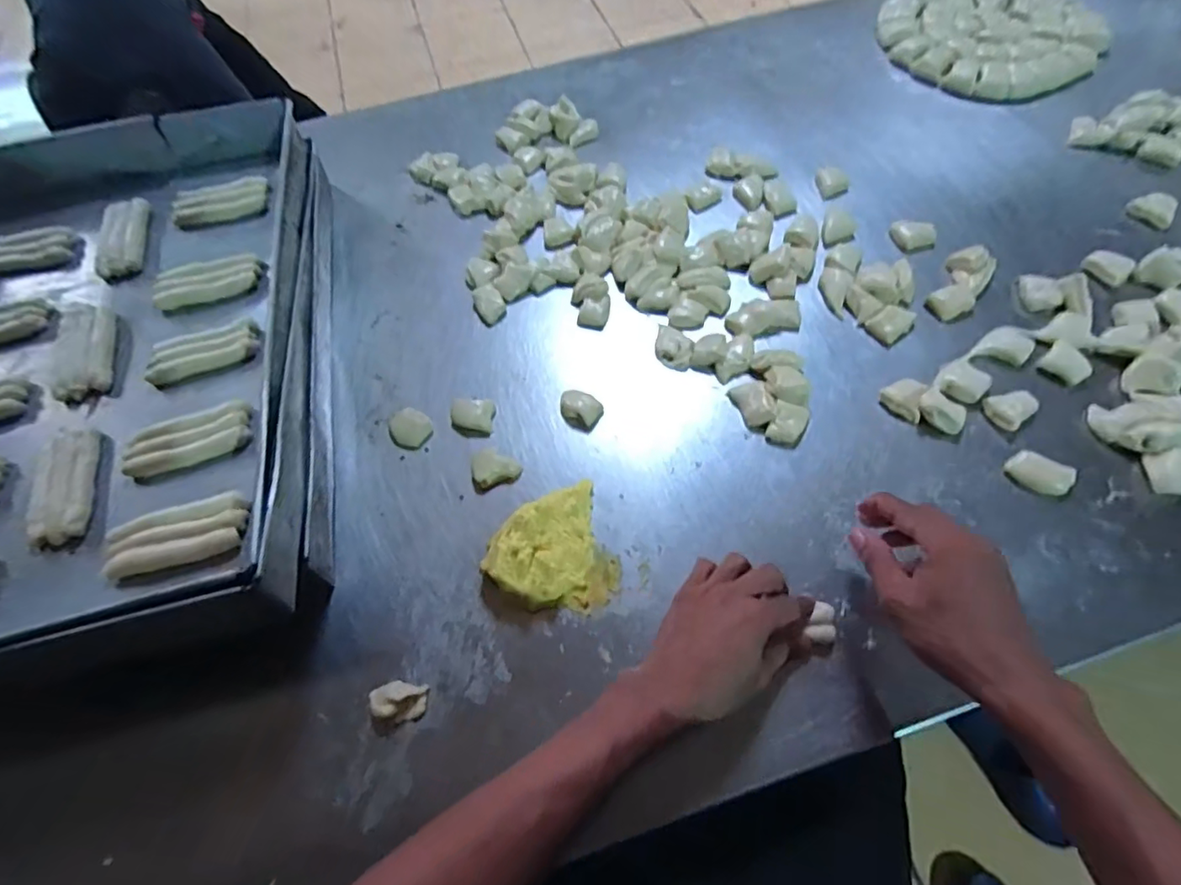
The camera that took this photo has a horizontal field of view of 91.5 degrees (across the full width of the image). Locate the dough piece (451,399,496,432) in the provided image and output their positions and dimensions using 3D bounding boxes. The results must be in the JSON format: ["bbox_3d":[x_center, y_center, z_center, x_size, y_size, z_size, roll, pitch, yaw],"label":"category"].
[{"bbox_3d":[-0.119,-0.031,0.583,0.041,0.015,0.037,3,59,6],"label":"dough piece"}]

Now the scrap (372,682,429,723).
[{"bbox_3d":[-0.150,0.201,0.447,0.042,0.017,0.027,6,60,8],"label":"scrap"}]

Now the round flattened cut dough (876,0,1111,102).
[{"bbox_3d":[0.607,-0.628,0.873,0.295,0.026,0.322,-2,59,3],"label":"round flattened cut dough"}]

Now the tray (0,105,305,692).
[{"bbox_3d":[-0.487,-0.093,0.544,0.423,0.082,0.600,-13,61,-3],"label":"tray"}]

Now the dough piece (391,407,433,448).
[{"bbox_3d":[-0.182,-0.016,0.581,0.043,0.008,0.038,28,65,19],"label":"dough piece"}]

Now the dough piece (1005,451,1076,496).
[{"bbox_3d":[0.400,0.027,0.512,0.030,0.021,0.047,-38,64,-18],"label":"dough piece"}]

